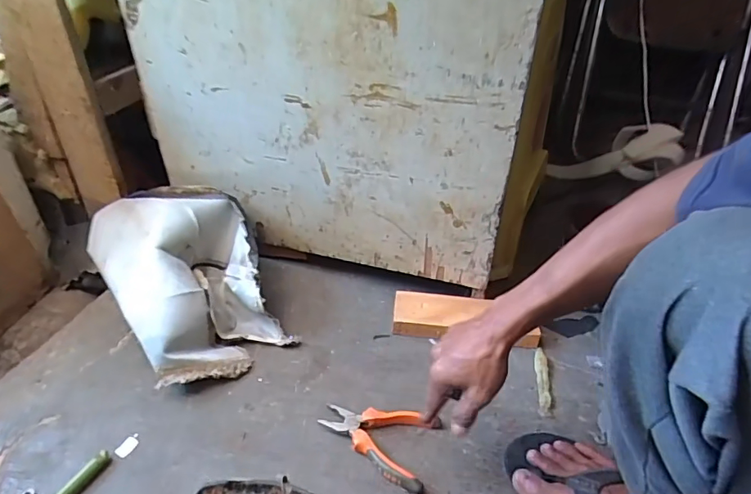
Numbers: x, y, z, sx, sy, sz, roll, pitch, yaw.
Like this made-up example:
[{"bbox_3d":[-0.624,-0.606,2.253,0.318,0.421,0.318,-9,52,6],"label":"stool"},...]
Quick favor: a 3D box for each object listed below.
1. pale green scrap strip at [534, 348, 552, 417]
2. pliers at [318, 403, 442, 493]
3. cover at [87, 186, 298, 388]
[{"bbox_3d":[0.256,0.204,0.733,0.022,0.010,0.119,8,37,6],"label":"pale green scrap strip"},{"bbox_3d":[0.001,0.248,0.631,0.149,0.019,0.096,15,38,17],"label":"pliers"},{"bbox_3d":[-0.320,0.035,0.796,0.211,0.160,0.381,-25,44,-32],"label":"cover"}]

